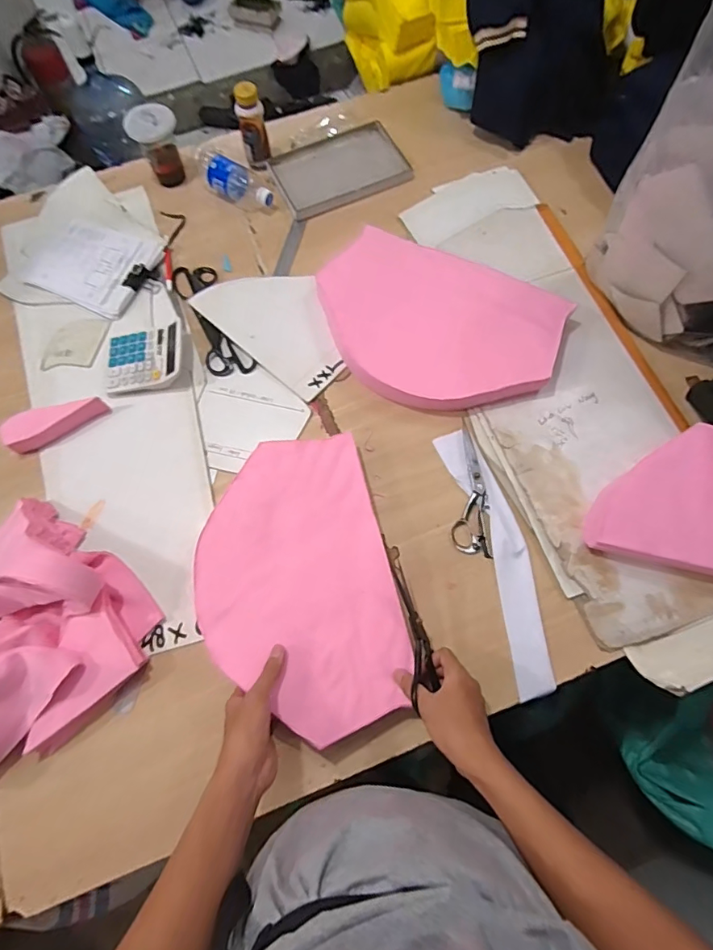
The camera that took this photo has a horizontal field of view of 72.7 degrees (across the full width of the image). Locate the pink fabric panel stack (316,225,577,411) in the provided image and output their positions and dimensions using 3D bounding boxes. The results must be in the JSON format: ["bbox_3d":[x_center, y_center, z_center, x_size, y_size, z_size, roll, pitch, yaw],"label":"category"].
[{"bbox_3d":[0.118,-0.252,0.819,0.411,0.056,0.303,28,73,12],"label":"pink fabric panel stack"}]

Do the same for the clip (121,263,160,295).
[{"bbox_3d":[-0.391,-0.362,0.891,0.066,0.016,0.052,20,72,10],"label":"clip"}]

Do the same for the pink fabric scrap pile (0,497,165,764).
[{"bbox_3d":[-0.512,0.211,0.635,0.377,0.113,0.371,41,76,16],"label":"pink fabric scrap pile"}]

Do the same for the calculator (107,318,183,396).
[{"bbox_3d":[-0.359,-0.199,0.821,0.134,0.034,0.132,-5,69,1],"label":"calculator"}]

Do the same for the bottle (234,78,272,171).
[{"bbox_3d":[-0.201,-0.674,0.940,0.053,0.134,0.047,-14,69,-3],"label":"bottle"}]

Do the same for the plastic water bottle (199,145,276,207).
[{"bbox_3d":[-0.236,-0.578,0.949,0.181,0.057,0.077,39,76,15],"label":"plastic water bottle"}]

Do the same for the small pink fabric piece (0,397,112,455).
[{"bbox_3d":[-0.481,-0.086,0.780,0.156,0.033,0.051,-26,71,-7],"label":"small pink fabric piece"}]

